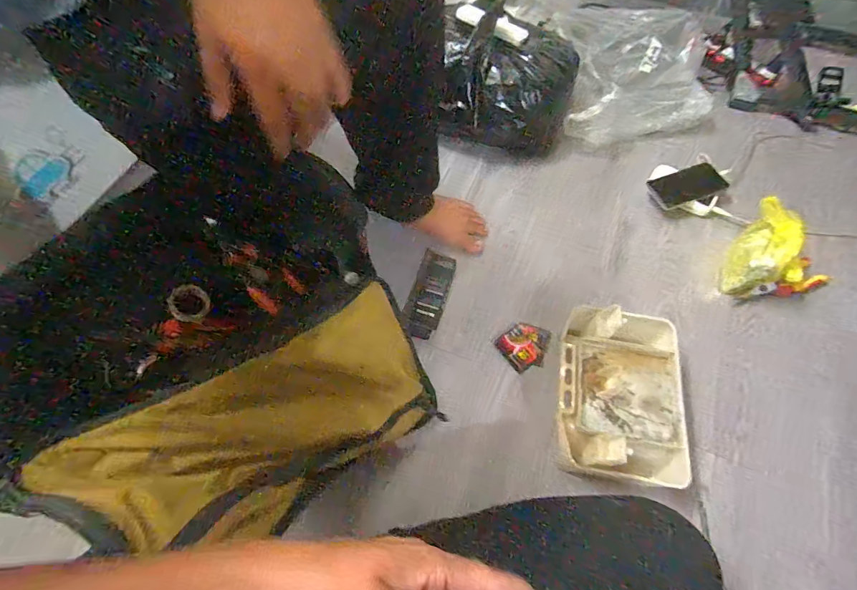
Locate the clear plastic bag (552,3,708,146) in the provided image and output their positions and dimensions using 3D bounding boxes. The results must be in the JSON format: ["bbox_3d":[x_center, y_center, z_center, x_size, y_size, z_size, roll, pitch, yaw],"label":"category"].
[{"bbox_3d":[0.475,-0.529,0.912,0.332,0.122,0.407,3,64,1],"label":"clear plastic bag"}]

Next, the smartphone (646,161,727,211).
[{"bbox_3d":[0.534,-0.227,0.830,0.138,0.007,0.073,-20,70,5],"label":"smartphone"}]

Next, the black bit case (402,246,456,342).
[{"bbox_3d":[0.000,-0.003,0.720,0.067,0.025,0.163,18,65,8],"label":"black bit case"}]

